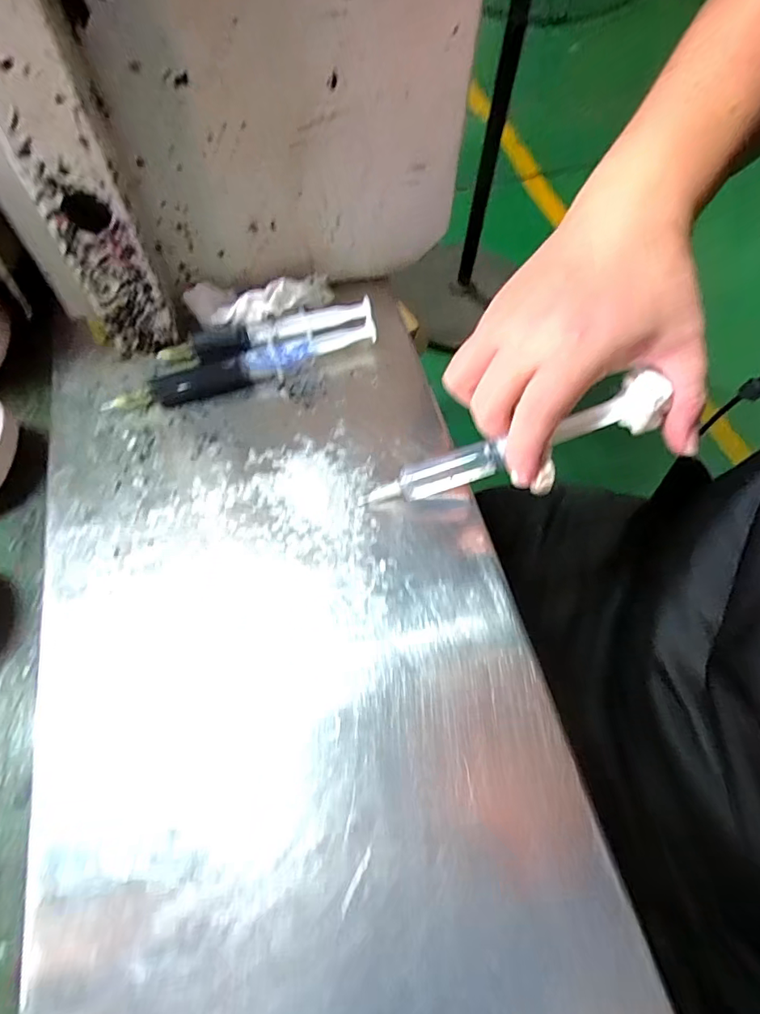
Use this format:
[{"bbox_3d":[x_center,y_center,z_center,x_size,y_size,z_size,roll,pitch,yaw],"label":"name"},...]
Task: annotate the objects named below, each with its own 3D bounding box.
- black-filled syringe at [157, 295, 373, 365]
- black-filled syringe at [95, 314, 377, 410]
[{"bbox_3d":[-0.074,-0.116,0.338,0.139,0.018,0.014,-16,65,-10],"label":"black-filled syringe"},{"bbox_3d":[-0.084,-0.090,0.326,0.172,0.017,0.020,-18,65,-11],"label":"black-filled syringe"}]

